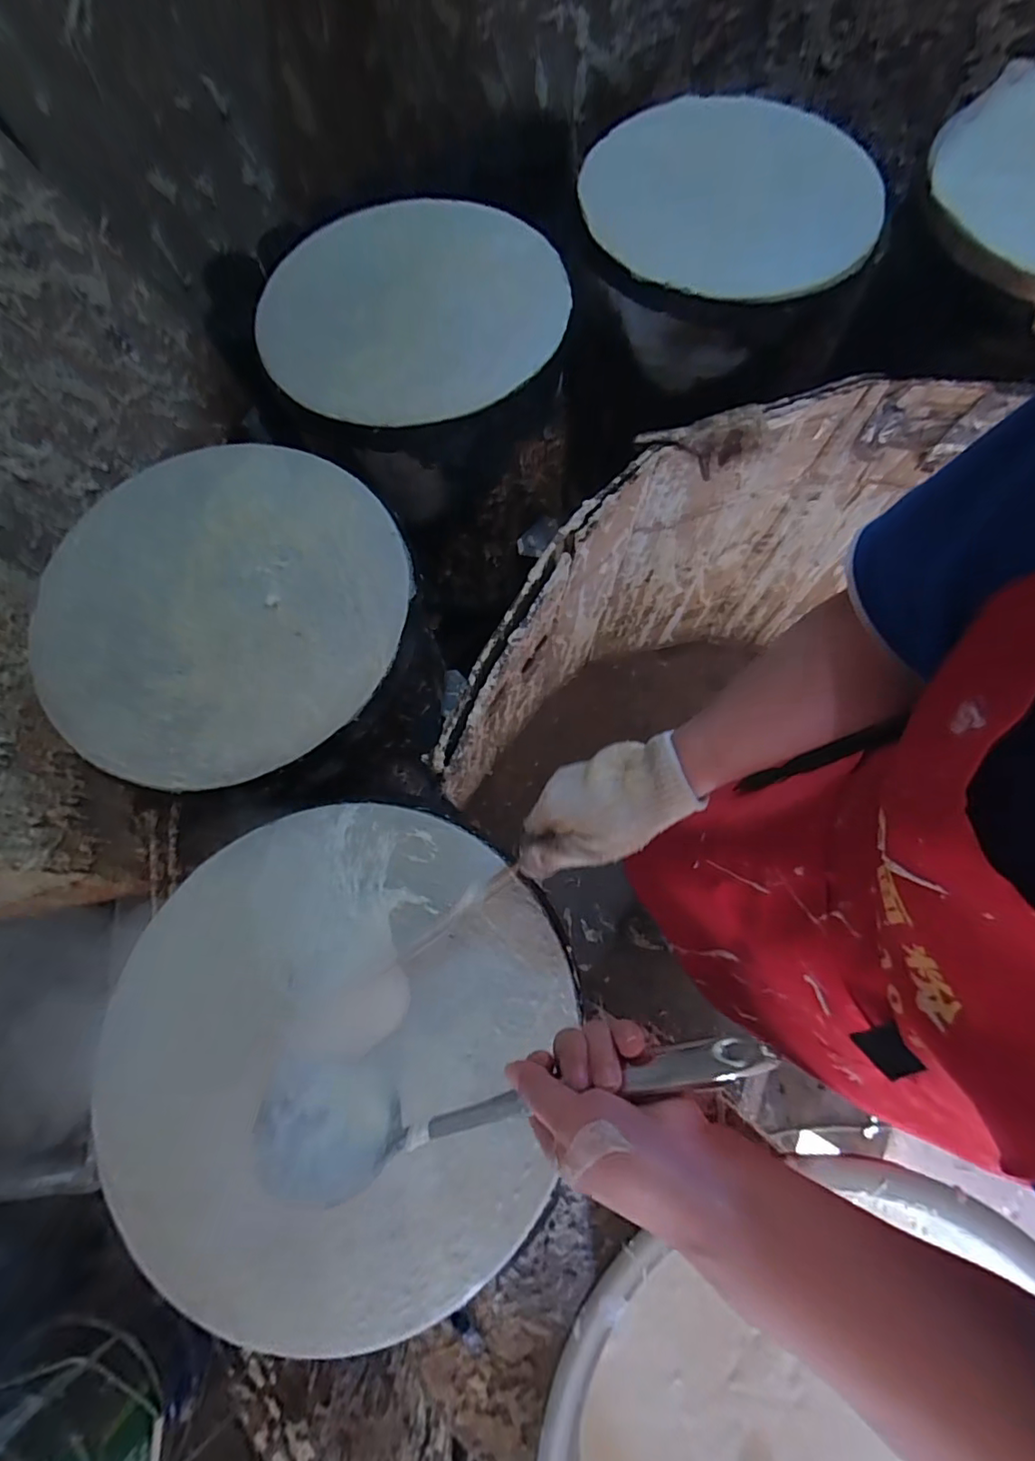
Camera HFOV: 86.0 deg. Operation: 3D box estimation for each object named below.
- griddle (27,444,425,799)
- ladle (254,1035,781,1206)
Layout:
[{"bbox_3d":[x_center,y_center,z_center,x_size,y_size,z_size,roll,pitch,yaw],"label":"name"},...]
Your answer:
[{"bbox_3d":[-0.292,-0.129,0.552,0.340,0.041,0.369,0,73,2],"label":"griddle"},{"bbox_3d":[-0.023,0.225,0.335,0.332,0.070,0.066,-23,71,26],"label":"ladle"}]

